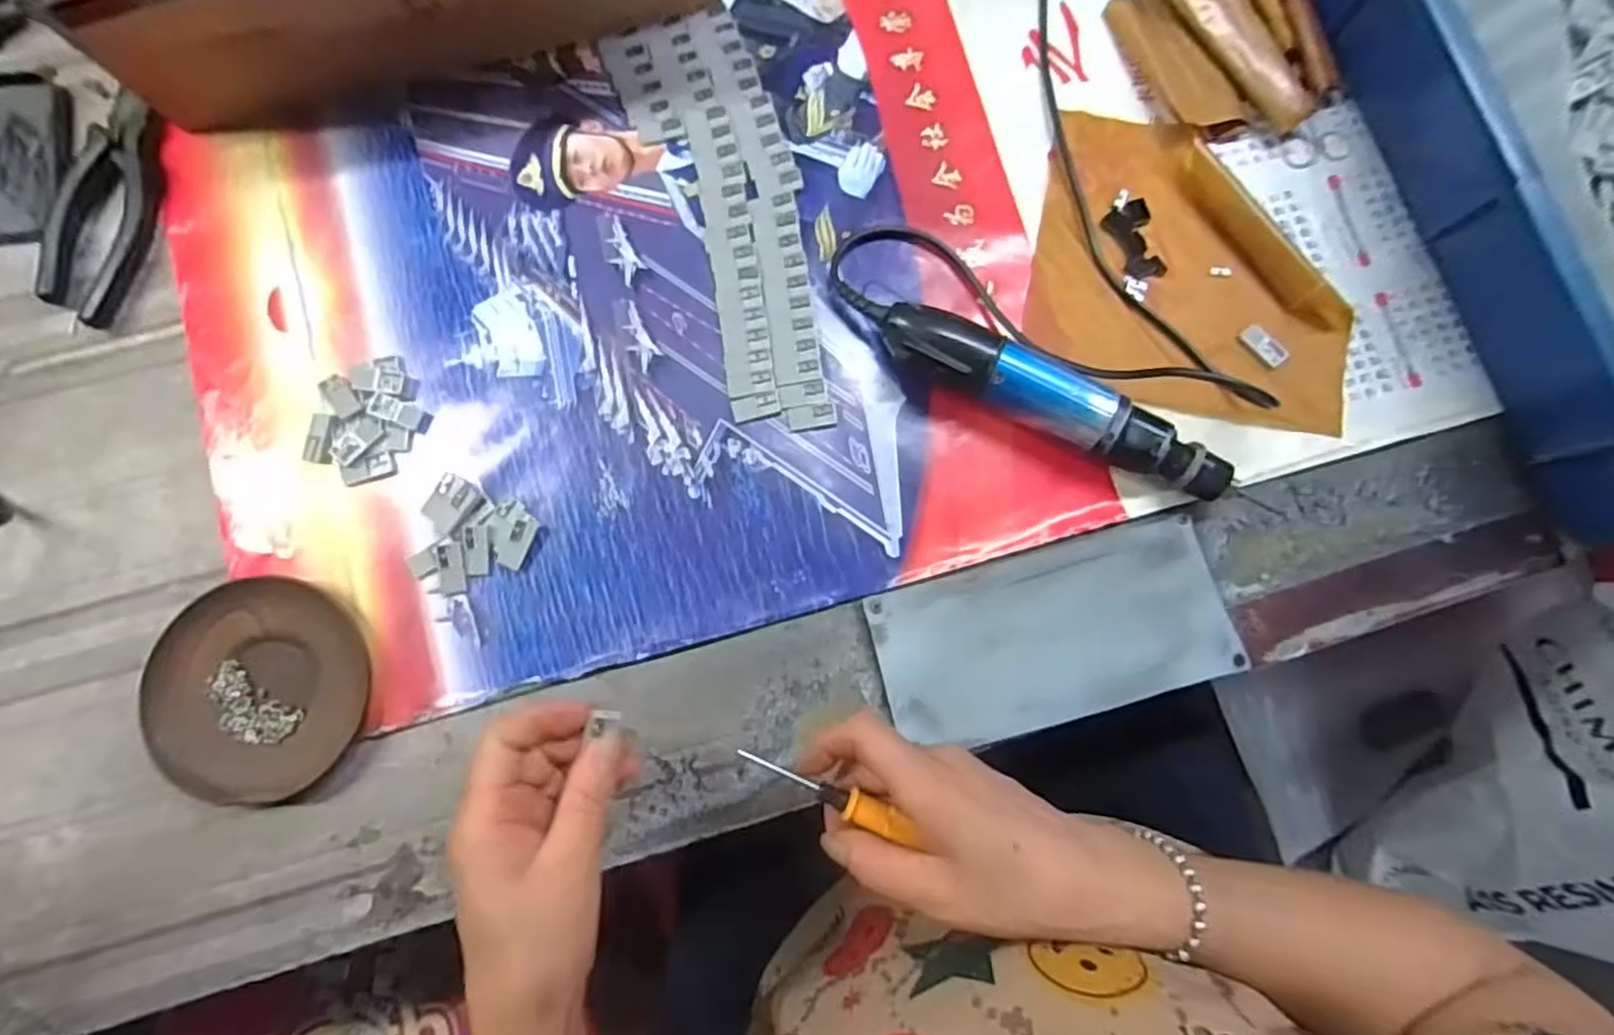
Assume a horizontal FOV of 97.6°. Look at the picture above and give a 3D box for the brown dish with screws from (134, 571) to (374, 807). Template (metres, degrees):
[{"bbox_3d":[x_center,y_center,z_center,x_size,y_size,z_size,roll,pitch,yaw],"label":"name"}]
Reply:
[{"bbox_3d":[-0.294,0.091,0.380,0.109,0.013,0.112,0,83,-2],"label":"brown dish with screws"}]

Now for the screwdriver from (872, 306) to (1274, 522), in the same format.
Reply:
[{"bbox_3d":[0.146,-0.063,0.405,0.233,0.042,0.040,24,82,2],"label":"screwdriver"}]

